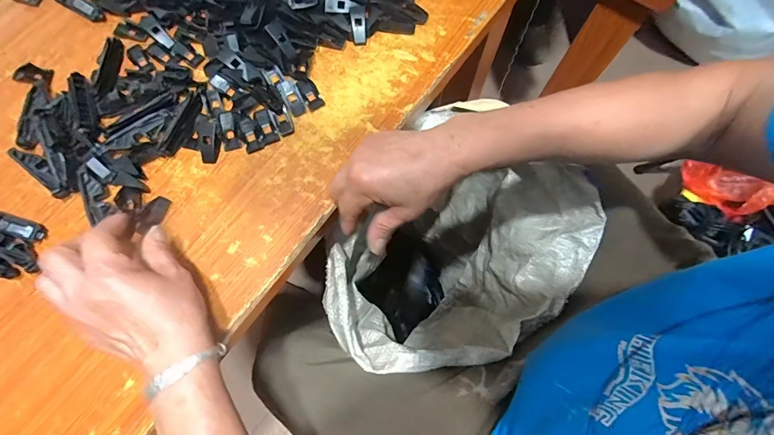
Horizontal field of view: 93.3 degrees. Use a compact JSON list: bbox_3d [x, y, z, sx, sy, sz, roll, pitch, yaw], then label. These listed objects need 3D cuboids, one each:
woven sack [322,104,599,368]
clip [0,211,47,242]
[{"bbox_3d":[0.091,0.112,0.640,0.253,0.537,0.318,32,75,9],"label":"woven sack"},{"bbox_3d":[-0.373,0.004,0.354,0.080,0.019,0.019,17,73,5],"label":"clip"}]

